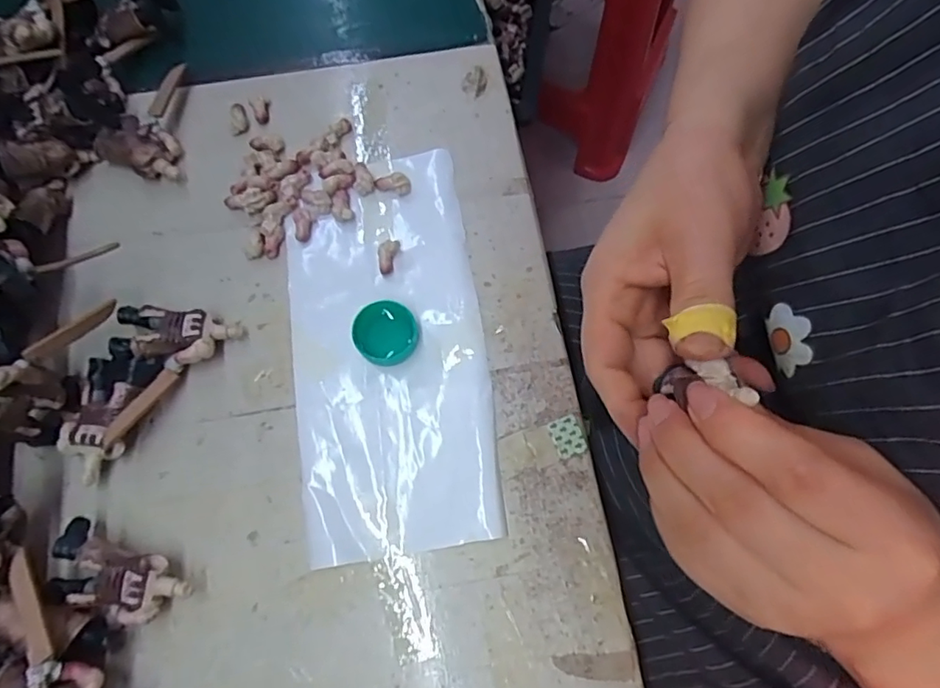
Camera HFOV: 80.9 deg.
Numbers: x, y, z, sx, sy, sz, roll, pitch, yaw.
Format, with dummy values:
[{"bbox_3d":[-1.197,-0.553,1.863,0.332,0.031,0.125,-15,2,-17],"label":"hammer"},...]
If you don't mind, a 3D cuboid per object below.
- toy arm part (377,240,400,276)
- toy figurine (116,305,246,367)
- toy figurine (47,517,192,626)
[{"bbox_3d":[-0.044,-0.046,0.299,0.013,0.009,0.017,-10,72,-3],"label":"toy arm part"},{"bbox_3d":[-0.149,-0.004,0.279,0.057,0.022,0.027,9,72,3],"label":"toy figurine"},{"bbox_3d":[-0.155,0.104,0.244,0.061,0.024,0.030,21,73,7],"label":"toy figurine"}]

